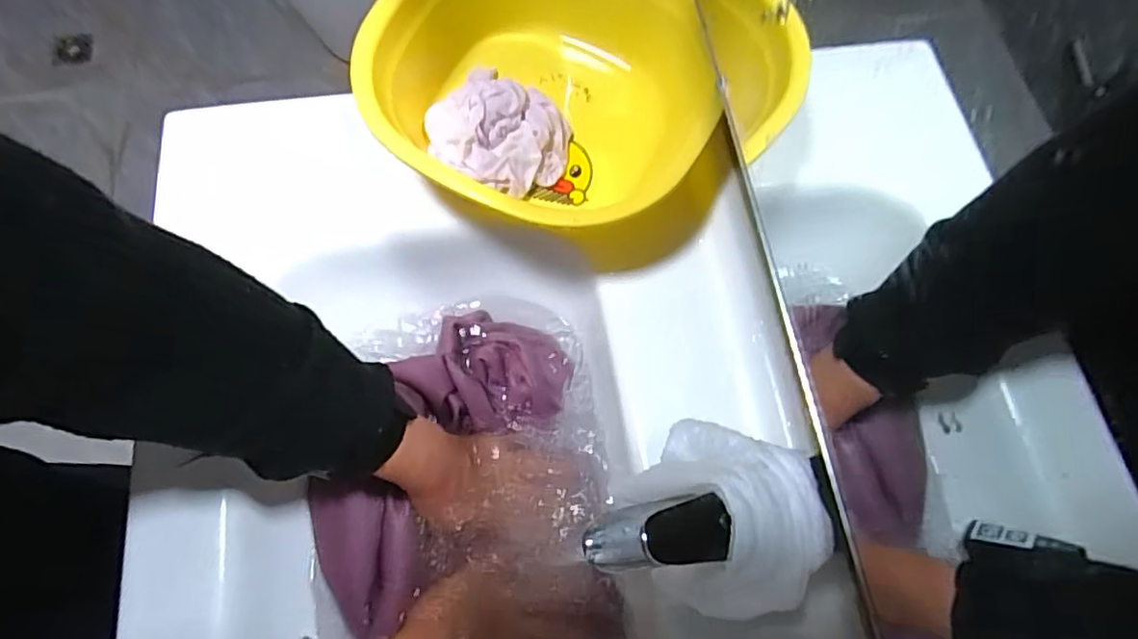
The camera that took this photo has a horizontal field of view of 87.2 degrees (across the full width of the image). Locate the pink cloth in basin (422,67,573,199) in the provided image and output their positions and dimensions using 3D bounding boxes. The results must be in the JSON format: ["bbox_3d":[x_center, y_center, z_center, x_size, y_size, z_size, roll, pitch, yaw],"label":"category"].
[{"bbox_3d":[-0.057,-0.158,0.502,0.114,0.041,0.104,30,71,8],"label":"pink cloth in basin"}]

